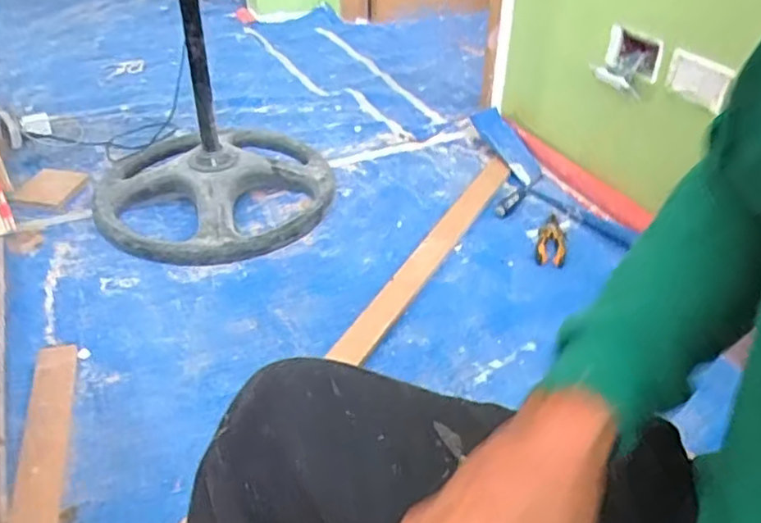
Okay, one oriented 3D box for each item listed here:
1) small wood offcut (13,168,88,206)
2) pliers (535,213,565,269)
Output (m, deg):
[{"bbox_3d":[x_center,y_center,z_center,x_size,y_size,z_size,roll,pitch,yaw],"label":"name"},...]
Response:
[{"bbox_3d":[-0.691,-0.160,1.371,0.114,0.012,0.126,8,39,8],"label":"small wood offcut"},{"bbox_3d":[0.321,-0.041,1.235,0.051,0.010,0.157,8,39,9],"label":"pliers"}]

